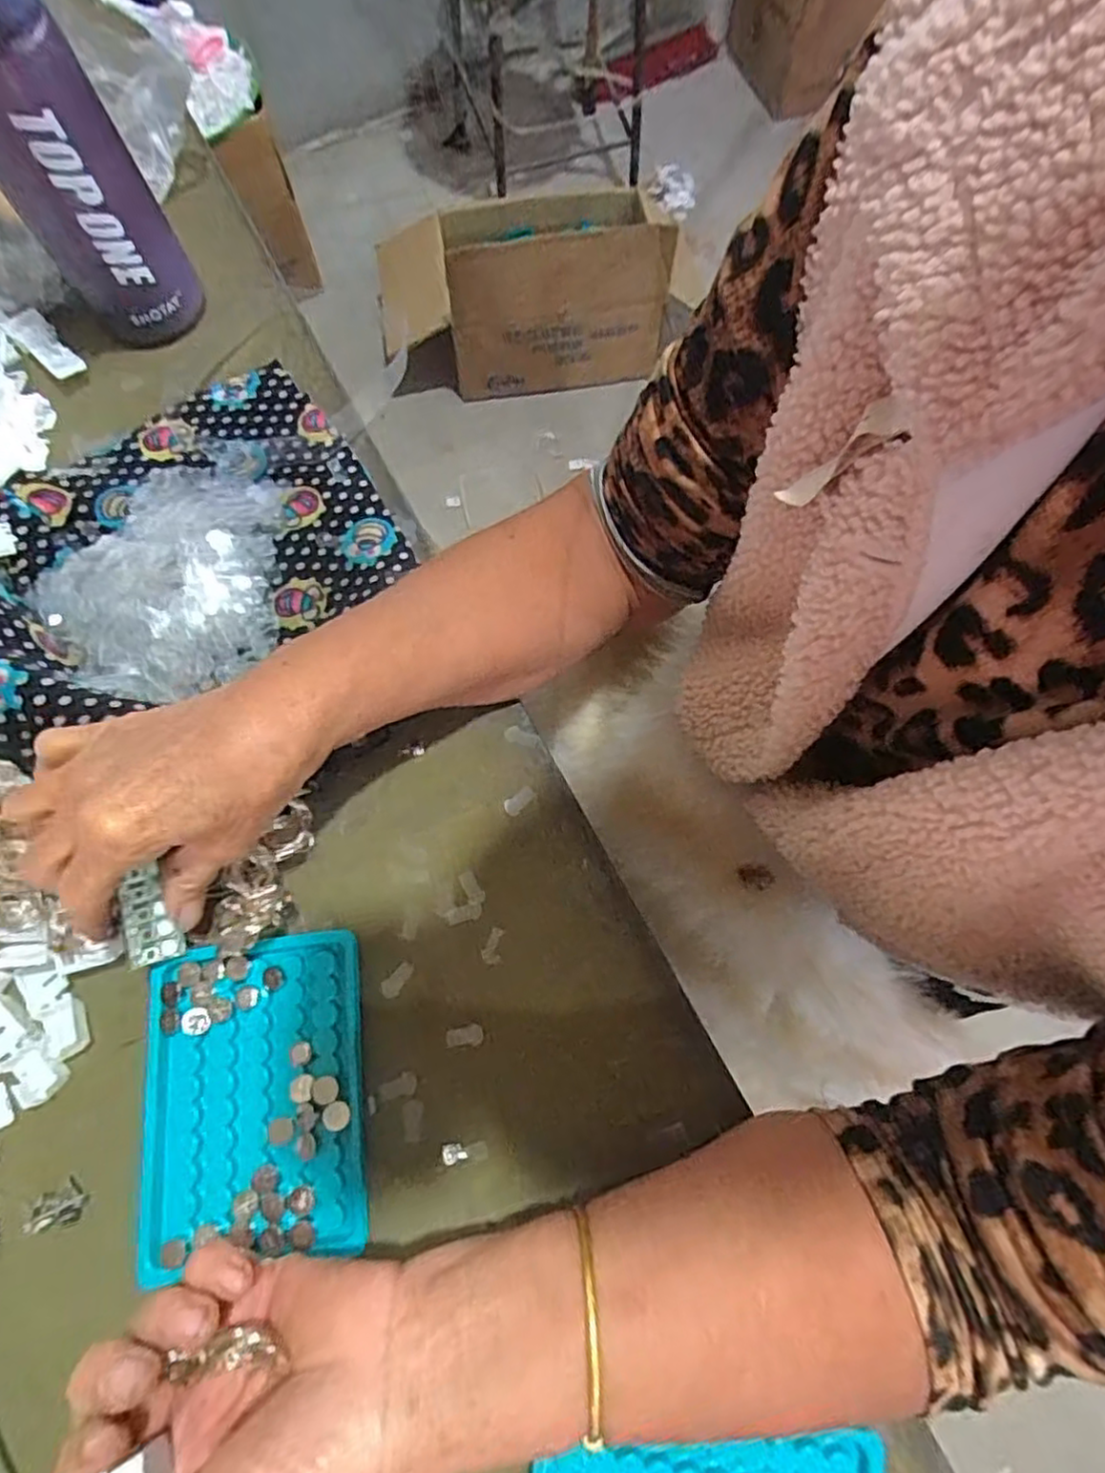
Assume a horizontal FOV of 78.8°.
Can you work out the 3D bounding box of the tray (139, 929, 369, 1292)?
[{"bbox_3d":[-0.136,0.160,0.303,0.096,0.010,0.127,-7,72,-2],"label":"tray"}]

